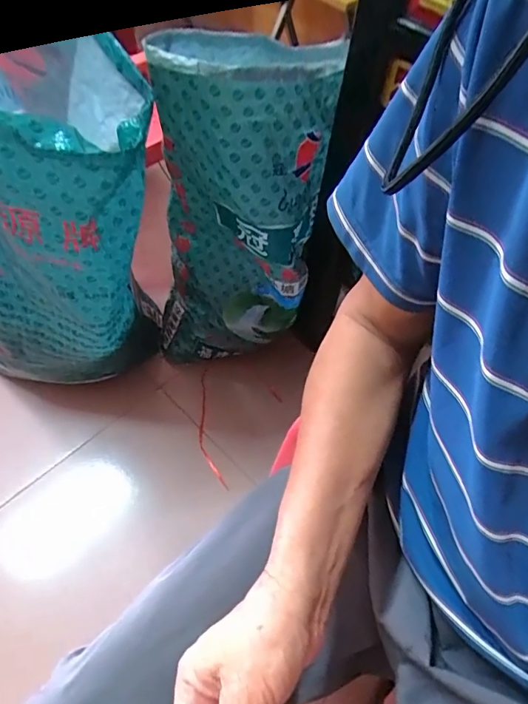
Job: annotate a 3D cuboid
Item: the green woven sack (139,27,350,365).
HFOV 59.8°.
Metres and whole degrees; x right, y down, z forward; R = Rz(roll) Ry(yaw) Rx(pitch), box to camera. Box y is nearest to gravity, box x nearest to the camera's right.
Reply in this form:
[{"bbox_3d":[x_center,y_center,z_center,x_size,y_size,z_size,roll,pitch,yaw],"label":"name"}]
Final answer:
[{"bbox_3d":[-0.050,-0.242,0.809,0.272,0.557,0.250,7,57,0],"label":"green woven sack"}]

